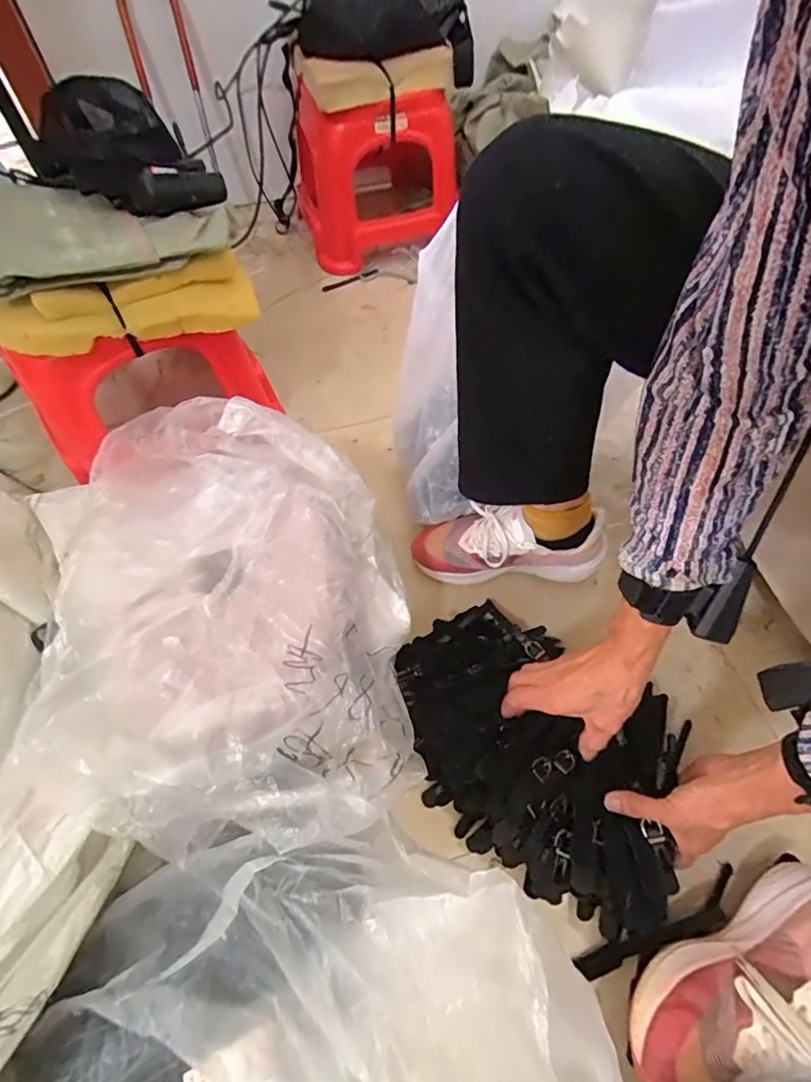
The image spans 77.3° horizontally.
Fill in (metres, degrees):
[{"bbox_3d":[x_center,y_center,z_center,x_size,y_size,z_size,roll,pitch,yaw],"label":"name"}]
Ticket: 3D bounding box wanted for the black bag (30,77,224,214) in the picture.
[{"bbox_3d":[-0.314,-0.432,0.564,0.170,0.093,0.147,-25,60,-14],"label":"black bag"}]

